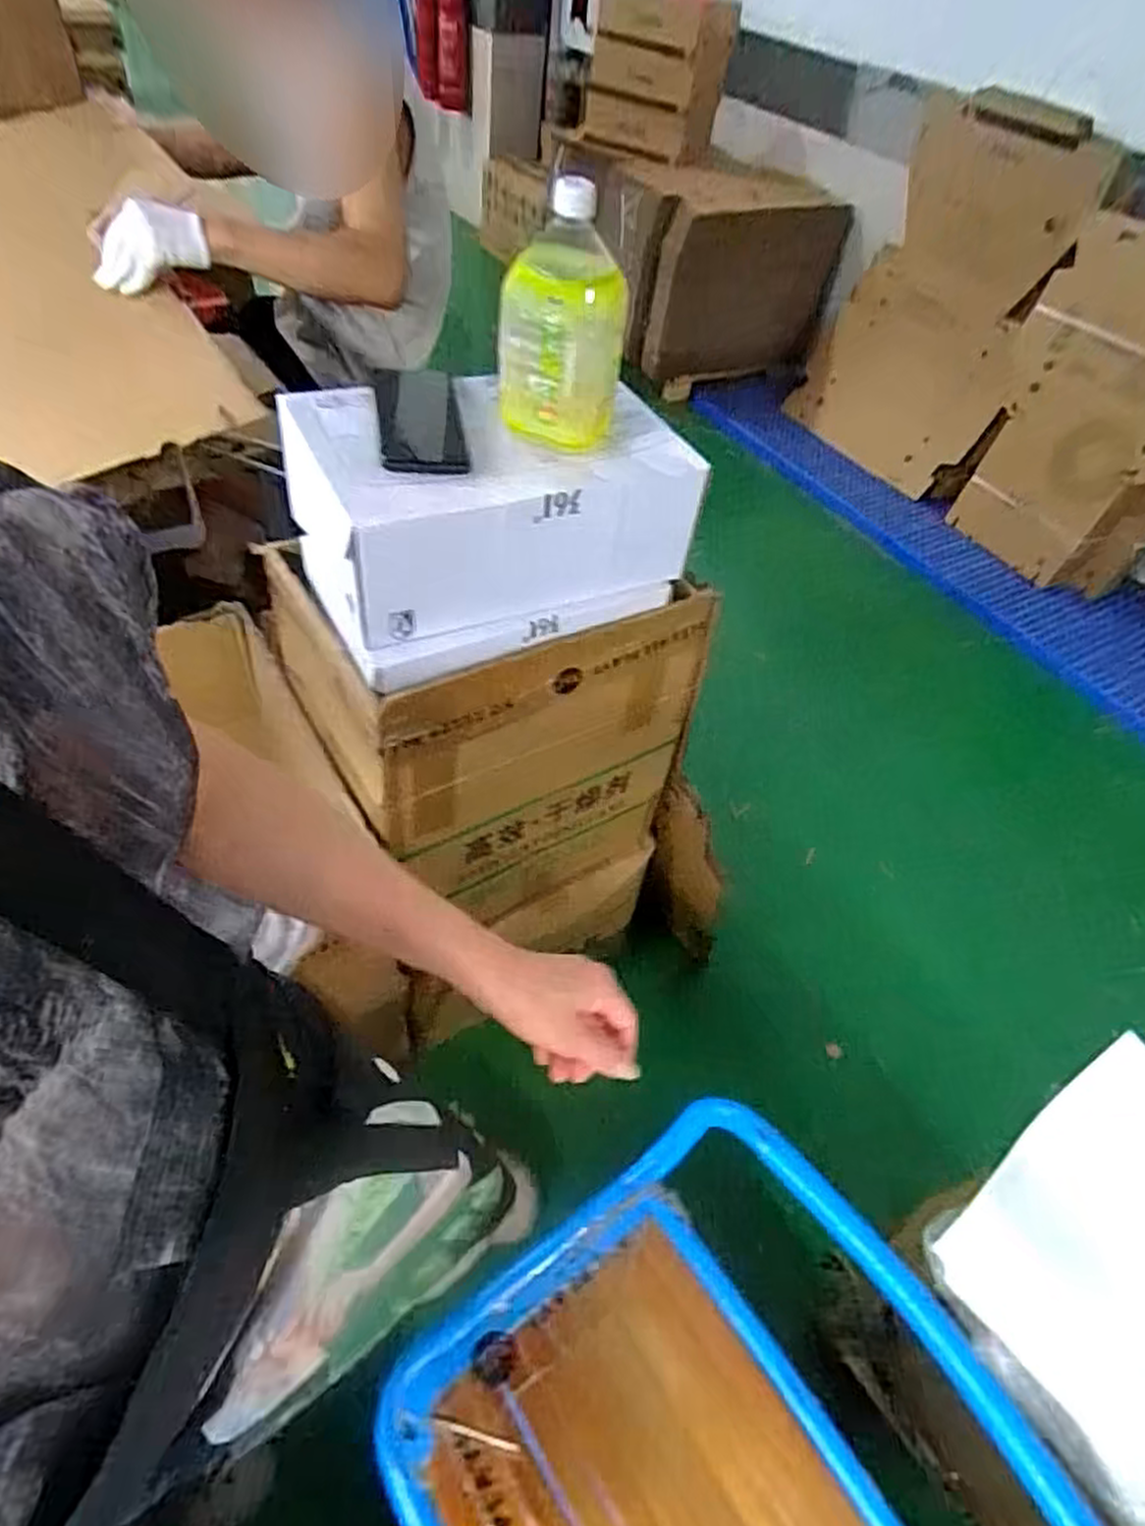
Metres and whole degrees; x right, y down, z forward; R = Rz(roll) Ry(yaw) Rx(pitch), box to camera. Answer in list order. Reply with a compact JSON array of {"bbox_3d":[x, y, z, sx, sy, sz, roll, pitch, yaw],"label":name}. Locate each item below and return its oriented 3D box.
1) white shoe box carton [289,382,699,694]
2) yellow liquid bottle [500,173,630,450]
[{"bbox_3d":[-0.076,-0.239,0.740,0.313,0.157,0.219,-20,53,-23],"label":"white shoe box carton"},{"bbox_3d":[-0.009,-0.368,0.652,0.105,0.185,0.081,4,48,-3],"label":"yellow liquid bottle"}]

